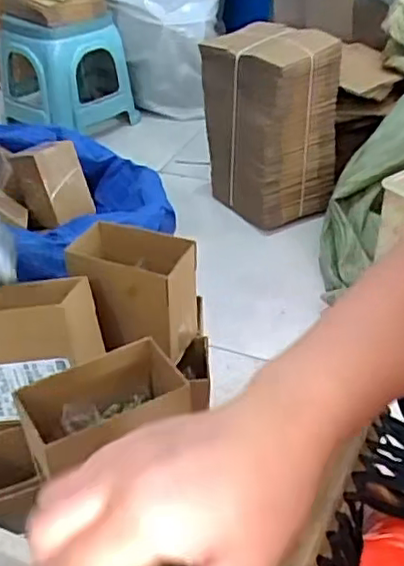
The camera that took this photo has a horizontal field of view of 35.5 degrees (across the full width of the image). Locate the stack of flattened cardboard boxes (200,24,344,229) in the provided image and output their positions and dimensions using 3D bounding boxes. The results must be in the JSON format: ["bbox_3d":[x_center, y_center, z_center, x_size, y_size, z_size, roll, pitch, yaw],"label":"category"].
[{"bbox_3d":[0.150,-0.339,1.392,0.238,0.382,0.220,-25,42,-29],"label":"stack of flattened cardboard boxes"}]

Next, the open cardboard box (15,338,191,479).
[{"bbox_3d":[-0.095,0.133,0.634,0.151,0.094,0.101,-19,39,-23],"label":"open cardboard box"}]

